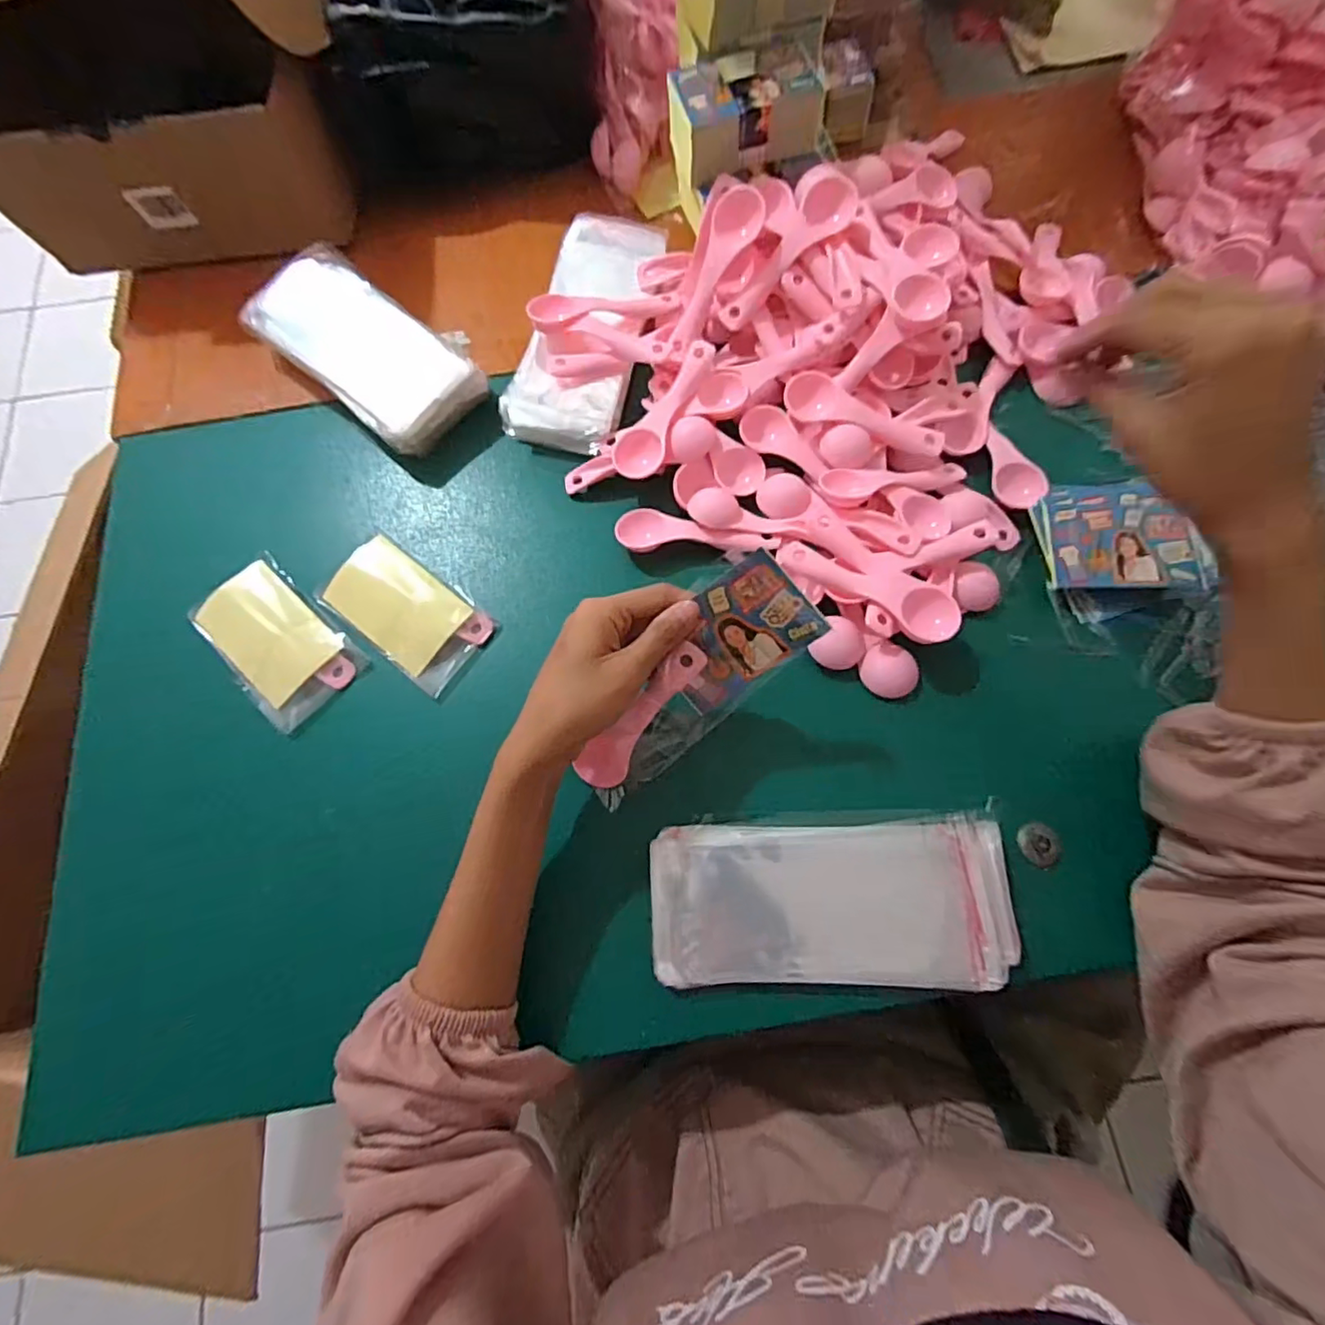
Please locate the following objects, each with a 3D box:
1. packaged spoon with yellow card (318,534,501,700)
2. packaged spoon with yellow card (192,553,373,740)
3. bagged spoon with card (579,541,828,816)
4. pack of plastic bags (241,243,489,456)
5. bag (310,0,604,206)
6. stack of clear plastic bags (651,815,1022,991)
[{"bbox_3d":[-0.177,-0.036,0.414,0.112,0.016,0.065,37,78,11],"label":"packaged spoon with yellow card"},{"bbox_3d":[-0.264,-0.015,0.408,0.068,0.017,0.114,-44,77,-10],"label":"packaged spoon with yellow card"},{"bbox_3d":[0.009,0.015,0.339,0.066,0.011,0.173,39,115,-15],"label":"bagged spoon with card"},{"bbox_3d":[-0.225,-0.241,0.463,0.188,0.045,0.098,39,79,12],"label":"pack of plastic bags"},{"bbox_3d":[-0.180,-0.536,0.497,0.212,0.128,0.235,-16,74,-3],"label":"bag"},{"bbox_3d":[0.093,0.136,0.337,0.194,0.020,0.085,-2,74,1],"label":"stack of clear plastic bags"}]

